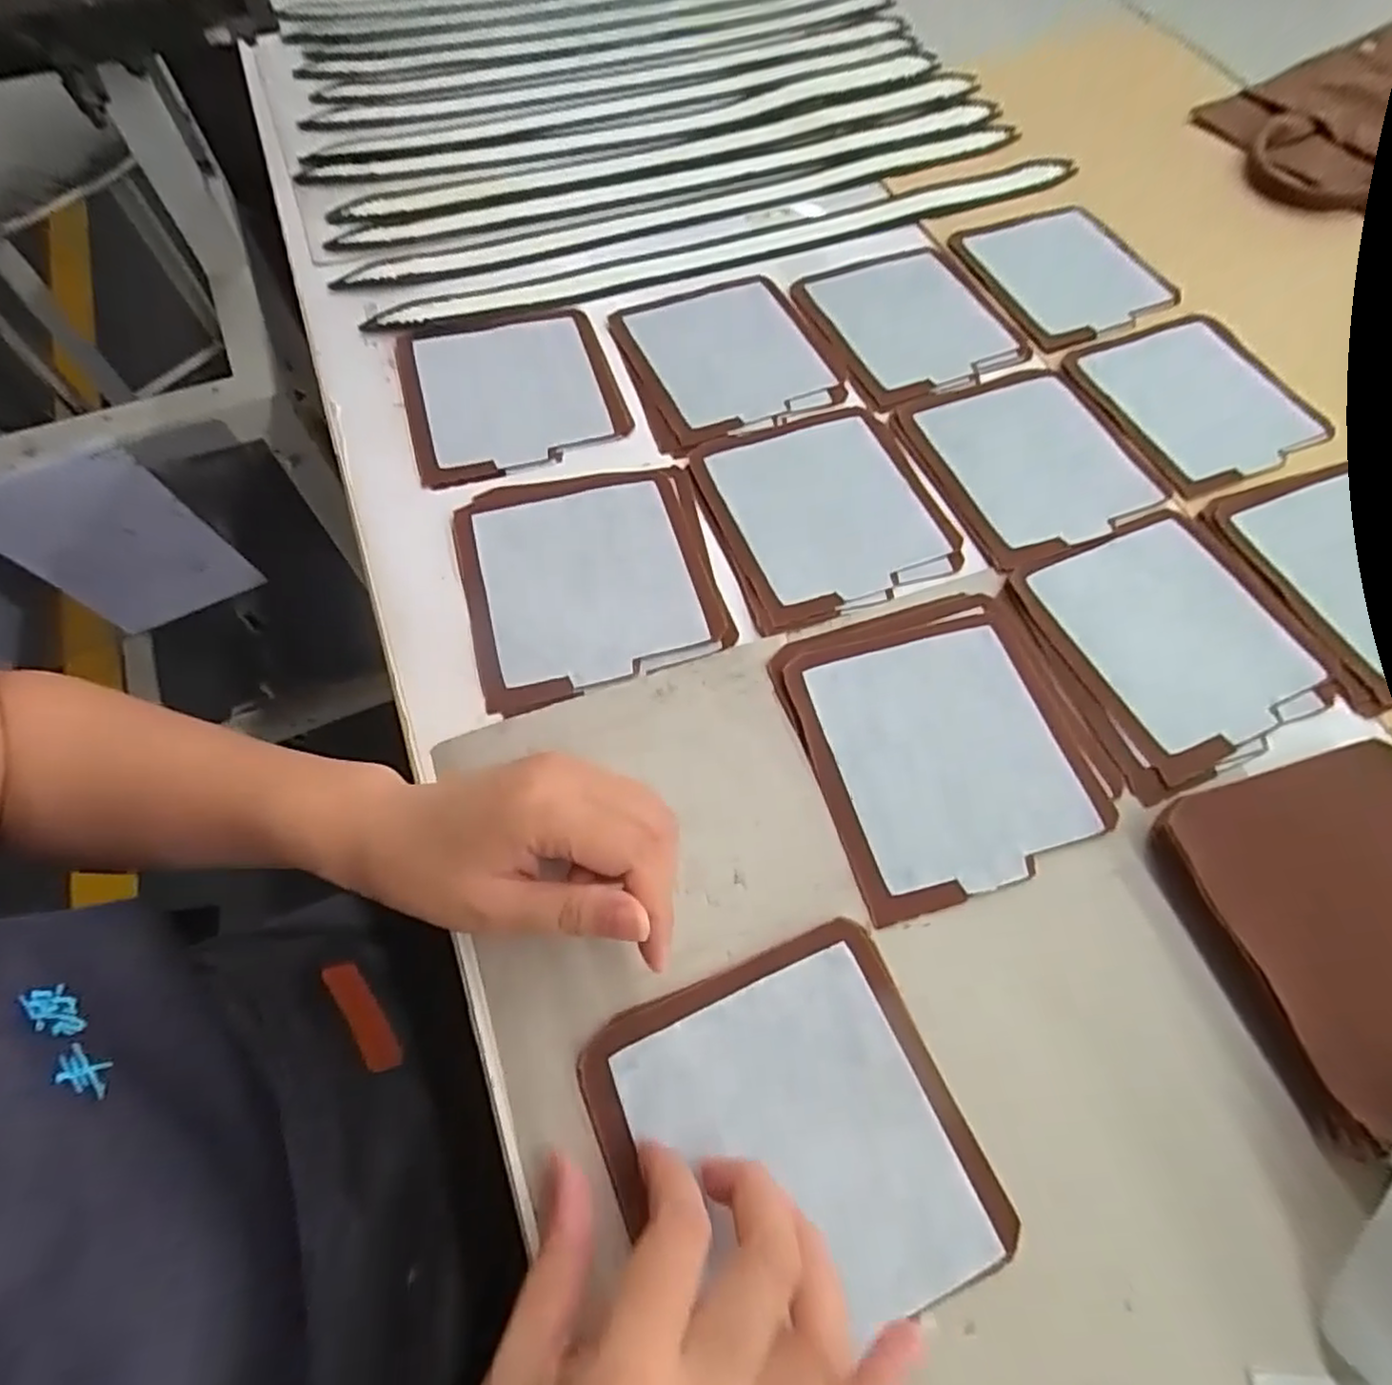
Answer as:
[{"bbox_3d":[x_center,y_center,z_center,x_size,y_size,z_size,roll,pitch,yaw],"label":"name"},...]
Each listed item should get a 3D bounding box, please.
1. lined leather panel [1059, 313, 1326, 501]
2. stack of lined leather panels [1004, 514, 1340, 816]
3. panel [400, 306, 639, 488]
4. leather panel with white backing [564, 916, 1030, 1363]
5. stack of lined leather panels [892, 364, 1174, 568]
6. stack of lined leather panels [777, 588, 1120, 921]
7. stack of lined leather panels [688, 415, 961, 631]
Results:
[{"bbox_3d":[0.312,-0.191,0.443,0.112,0.012,0.130,-24,65,-11],"label":"lined leather panel"},{"bbox_3d":[0.249,-0.026,0.369,0.124,0.005,0.139,-17,64,-8],"label":"stack of lined leather panels"},{"bbox_3d":[-0.118,-0.193,0.444,0.130,0.013,0.133,-17,64,-8],"label":"panel"},{"bbox_3d":[0.035,0.167,0.263,0.129,0.008,0.123,-20,65,-9],"label":"leather panel with white backing"},{"bbox_3d":[0.200,-0.142,0.421,0.116,0.006,0.128,-20,65,-9],"label":"stack of lined leather panels"},{"bbox_3d":[0.120,0.020,0.339,0.132,0.004,0.144,-17,64,-8],"label":"stack of lined leather panels"},{"bbox_3d":[0.076,-0.108,0.404,0.126,0.008,0.135,-16,64,-7],"label":"stack of lined leather panels"}]

